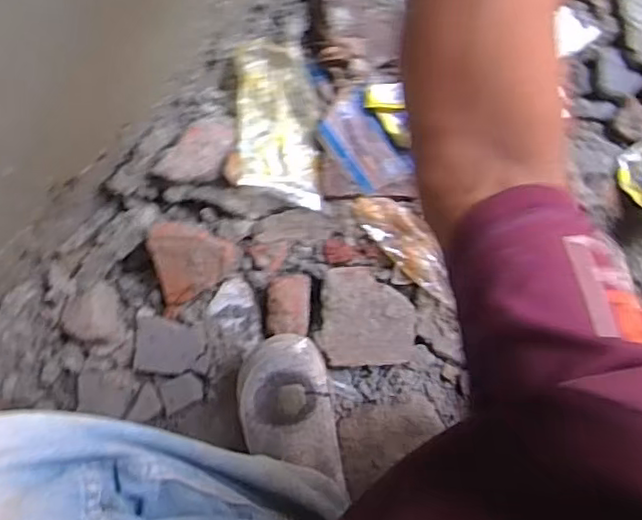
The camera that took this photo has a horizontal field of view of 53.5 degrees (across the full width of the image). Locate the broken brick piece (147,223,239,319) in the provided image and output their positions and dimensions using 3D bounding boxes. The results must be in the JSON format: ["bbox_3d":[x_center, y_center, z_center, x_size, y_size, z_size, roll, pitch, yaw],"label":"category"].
[{"bbox_3d":[-0.134,0.004,0.681,0.083,0.017,0.105,-8,129,-7],"label":"broken brick piece"}]

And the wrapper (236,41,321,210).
[{"bbox_3d":[-0.046,-0.142,0.663,0.080,0.030,0.169,-4,92,5],"label":"wrapper"}]

